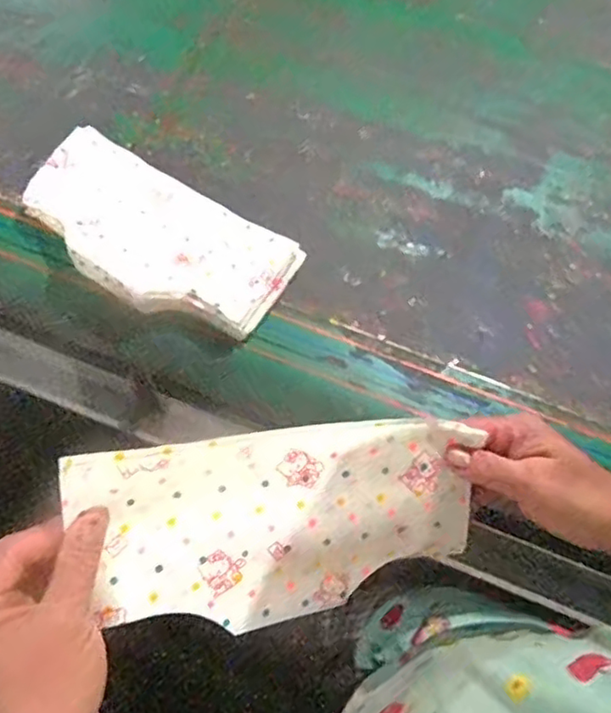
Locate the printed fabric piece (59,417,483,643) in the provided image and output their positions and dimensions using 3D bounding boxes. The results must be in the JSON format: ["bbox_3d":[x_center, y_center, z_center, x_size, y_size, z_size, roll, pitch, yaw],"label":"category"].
[{"bbox_3d":[-0.012,0.118,0.427,0.271,0.017,0.137,-3,104,-18],"label":"printed fabric piece"}]

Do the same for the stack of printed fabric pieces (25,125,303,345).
[{"bbox_3d":[-0.162,-0.127,0.664,0.297,0.043,0.152,31,67,11],"label":"stack of printed fabric pieces"}]

